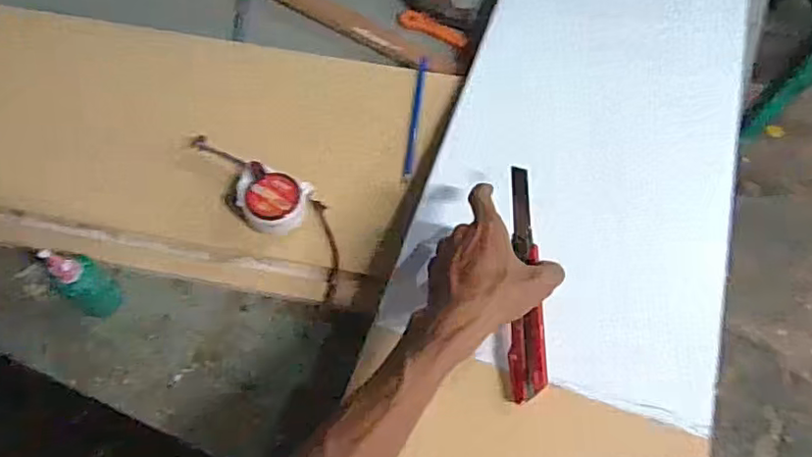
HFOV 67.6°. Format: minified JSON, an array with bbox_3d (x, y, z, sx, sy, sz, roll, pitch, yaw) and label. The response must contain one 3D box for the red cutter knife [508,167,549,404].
[{"bbox_3d":[0.103,0.042,0.528,0.028,0.022,0.207,1,68,0],"label":"red cutter knife"}]

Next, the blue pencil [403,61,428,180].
[{"bbox_3d":[0.011,-0.130,0.698,0.010,0.006,0.165,7,68,2],"label":"blue pencil"}]

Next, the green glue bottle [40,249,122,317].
[{"bbox_3d":[-0.306,0.052,0.576,0.030,0.110,0.041,14,65,7],"label":"green glue bottle"}]

